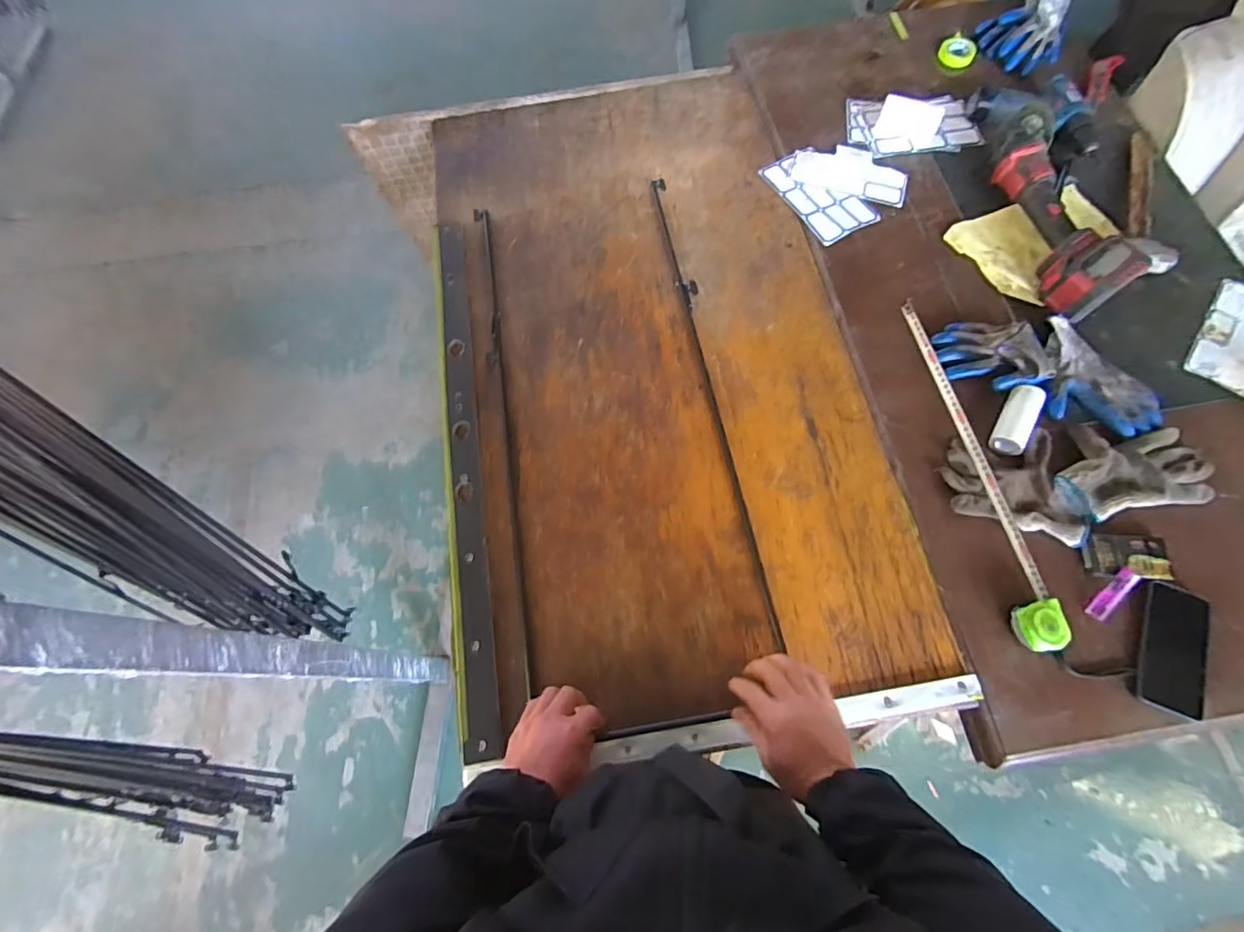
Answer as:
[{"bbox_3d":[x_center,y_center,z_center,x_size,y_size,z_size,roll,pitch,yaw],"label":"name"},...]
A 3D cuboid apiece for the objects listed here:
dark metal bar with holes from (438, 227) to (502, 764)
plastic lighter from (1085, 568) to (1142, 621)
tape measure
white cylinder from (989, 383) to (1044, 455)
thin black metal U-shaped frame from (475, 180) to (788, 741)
[{"bbox_3d":[-0.246,-0.032,0.811,0.044,0.013,0.858,-10,69,-2],"label":"dark metal bar with holes"},{"bbox_3d":[0.626,0.164,0.667,0.083,0.011,0.020,-40,73,-12],"label":"plastic lighter"},{"bbox_3d":[0.507,-0.008,0.750,0.057,0.033,0.515,-7,69,-1],"label":"tape measure"},{"bbox_3d":[0.573,-0.068,0.760,0.036,0.032,0.112,28,73,12],"label":"white cylinder"},{"bbox_3d":[-0.018,-0.080,0.813,0.351,0.024,0.885,-8,69,-1],"label":"thin black metal U-shaped frame"}]

